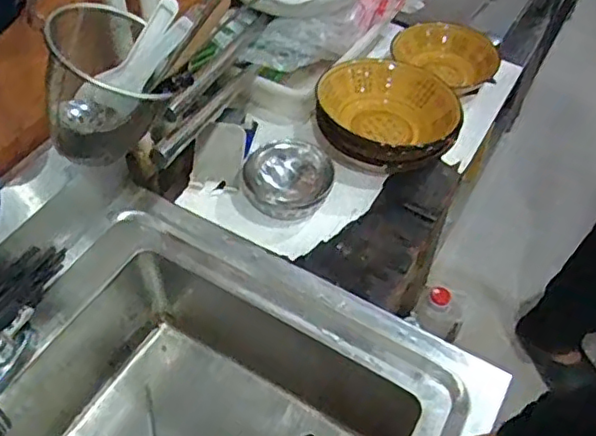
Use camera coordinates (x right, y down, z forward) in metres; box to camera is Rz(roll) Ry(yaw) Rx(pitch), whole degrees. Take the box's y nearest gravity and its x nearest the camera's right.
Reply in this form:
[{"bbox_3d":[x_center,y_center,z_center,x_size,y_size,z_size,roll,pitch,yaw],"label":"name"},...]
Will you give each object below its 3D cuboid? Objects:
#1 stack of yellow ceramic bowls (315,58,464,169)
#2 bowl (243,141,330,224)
[{"bbox_3d":[0.122,-0.138,0.852,0.196,0.076,0.175,1,51,-1],"label":"stack of yellow ceramic bowls"},{"bbox_3d":[-0.015,-0.047,0.806,0.119,0.053,0.106,5,51,2],"label":"bowl"}]

